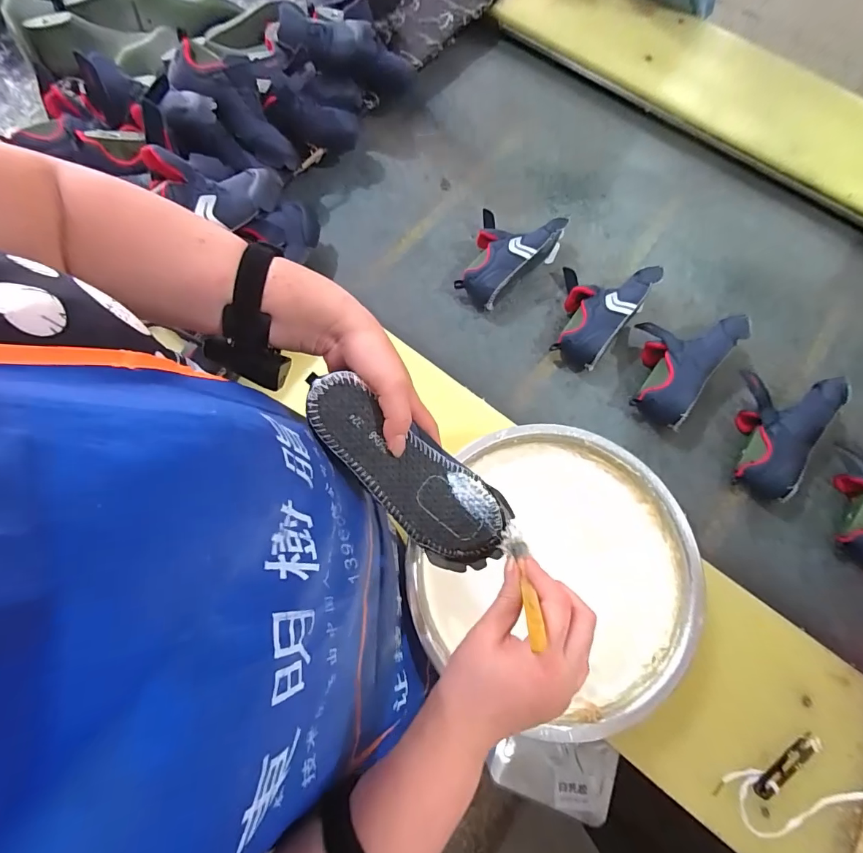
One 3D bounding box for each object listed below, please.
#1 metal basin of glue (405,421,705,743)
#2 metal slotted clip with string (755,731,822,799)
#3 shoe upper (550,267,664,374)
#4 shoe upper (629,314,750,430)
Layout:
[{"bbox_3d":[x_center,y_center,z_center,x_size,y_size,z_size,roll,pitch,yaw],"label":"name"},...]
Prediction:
[{"bbox_3d":[0.159,0.174,0.534,0.315,0.094,0.328,0,74,-1],"label":"metal basin of glue"},{"bbox_3d":[0.441,0.419,0.518,0.108,0.009,0.024,-29,76,-9],"label":"metal slotted clip with string"},{"bbox_3d":[0.275,-0.211,0.715,0.136,0.081,0.221,33,76,8],"label":"shoe upper"},{"bbox_3d":[0.398,-0.117,0.690,0.131,0.076,0.220,38,76,9],"label":"shoe upper"}]

